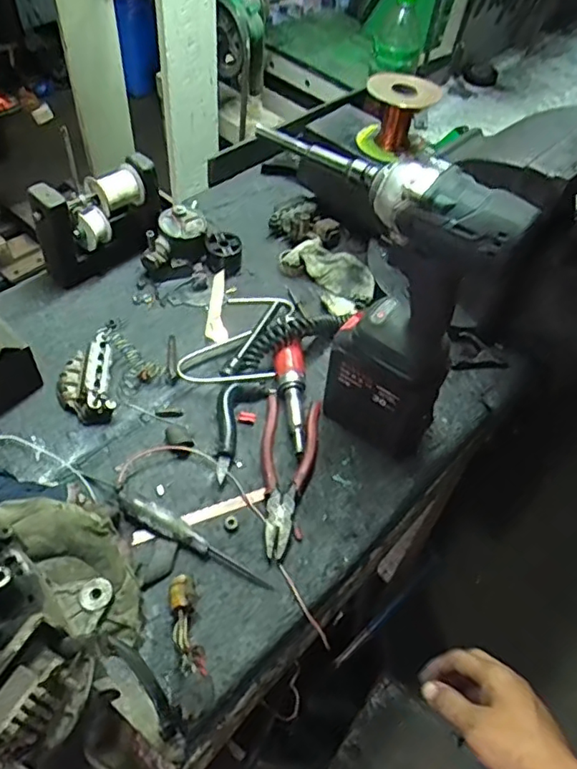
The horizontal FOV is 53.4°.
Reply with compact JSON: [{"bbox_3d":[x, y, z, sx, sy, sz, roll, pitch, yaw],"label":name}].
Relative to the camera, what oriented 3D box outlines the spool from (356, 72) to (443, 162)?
[{"bbox_3d":[0.141,-0.364,0.778,0.084,0.089,0.078,3,52,-4],"label":"spool"}]

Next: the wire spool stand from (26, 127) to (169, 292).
[{"bbox_3d":[-0.255,-0.224,0.782,0.172,0.153,0.063,-34,62,-27],"label":"wire spool stand"}]

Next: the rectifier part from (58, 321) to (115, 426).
[{"bbox_3d":[-0.243,-0.013,0.684,0.070,0.037,0.127,-6,53,-11],"label":"rectifier part"}]

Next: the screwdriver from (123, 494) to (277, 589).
[{"bbox_3d":[-0.097,0.158,0.585,0.173,0.027,0.024,24,54,13],"label":"screwdriver"}]

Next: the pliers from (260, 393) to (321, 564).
[{"bbox_3d":[-0.004,0.097,0.643,0.067,0.016,0.195,8,52,0],"label":"pliers"}]

